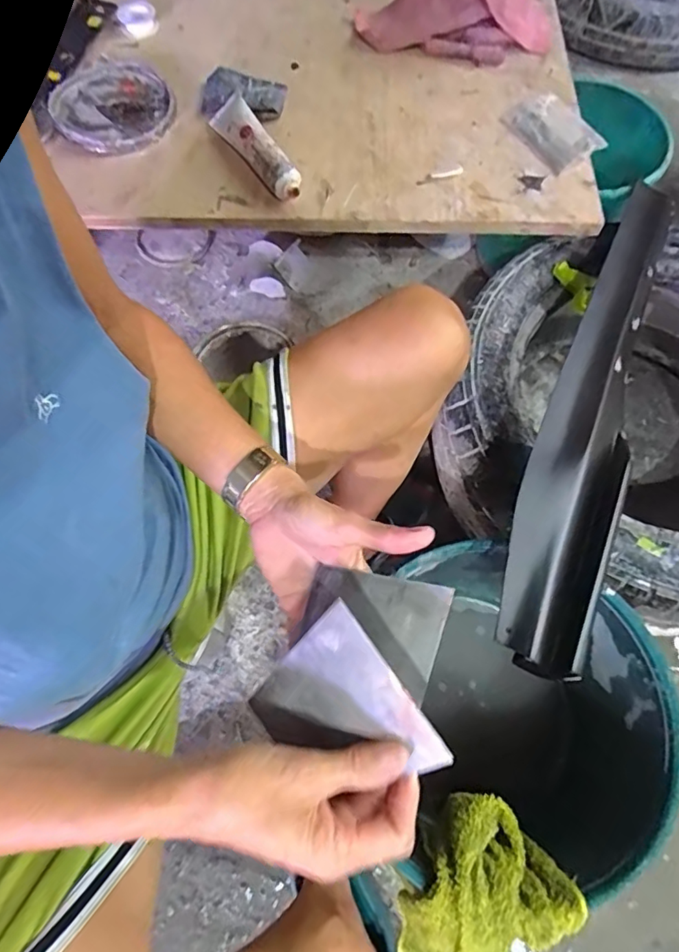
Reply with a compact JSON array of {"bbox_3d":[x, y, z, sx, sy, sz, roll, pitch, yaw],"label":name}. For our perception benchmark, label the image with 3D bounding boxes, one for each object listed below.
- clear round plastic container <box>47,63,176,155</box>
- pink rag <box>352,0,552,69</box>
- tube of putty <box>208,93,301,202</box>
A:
[{"bbox_3d":[-0.288,-0.464,0.654,0.147,0.022,0.148,-1,67,2],"label":"clear round plastic container"},{"bbox_3d":[0.156,-0.617,0.685,0.258,0.083,0.096,1,67,2],"label":"pink rag"},{"bbox_3d":[-0.100,-0.395,0.624,0.037,0.032,0.173,-33,70,-12],"label":"tube of putty"}]

